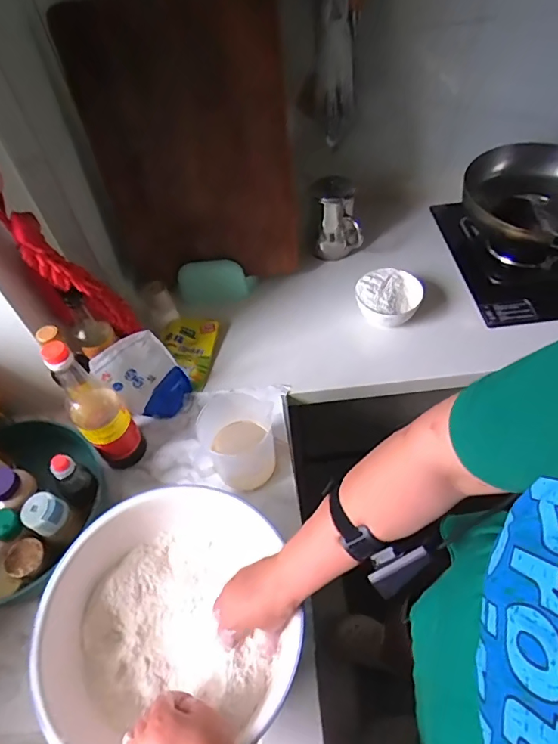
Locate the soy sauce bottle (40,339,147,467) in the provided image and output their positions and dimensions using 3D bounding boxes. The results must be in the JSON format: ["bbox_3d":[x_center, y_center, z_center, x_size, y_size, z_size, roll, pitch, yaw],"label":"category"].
[{"bbox_3d":[-0.286,0.048,0.720,0.074,0.275,0.089,-31,56,-17],"label":"soy sauce bottle"}]

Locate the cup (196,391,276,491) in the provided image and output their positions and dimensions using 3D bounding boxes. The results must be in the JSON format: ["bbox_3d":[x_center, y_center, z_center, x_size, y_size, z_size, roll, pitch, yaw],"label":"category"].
[{"bbox_3d":[-0.070,0.116,0.762,0.121,0.107,0.122,-1,53,5],"label":"cup"}]

